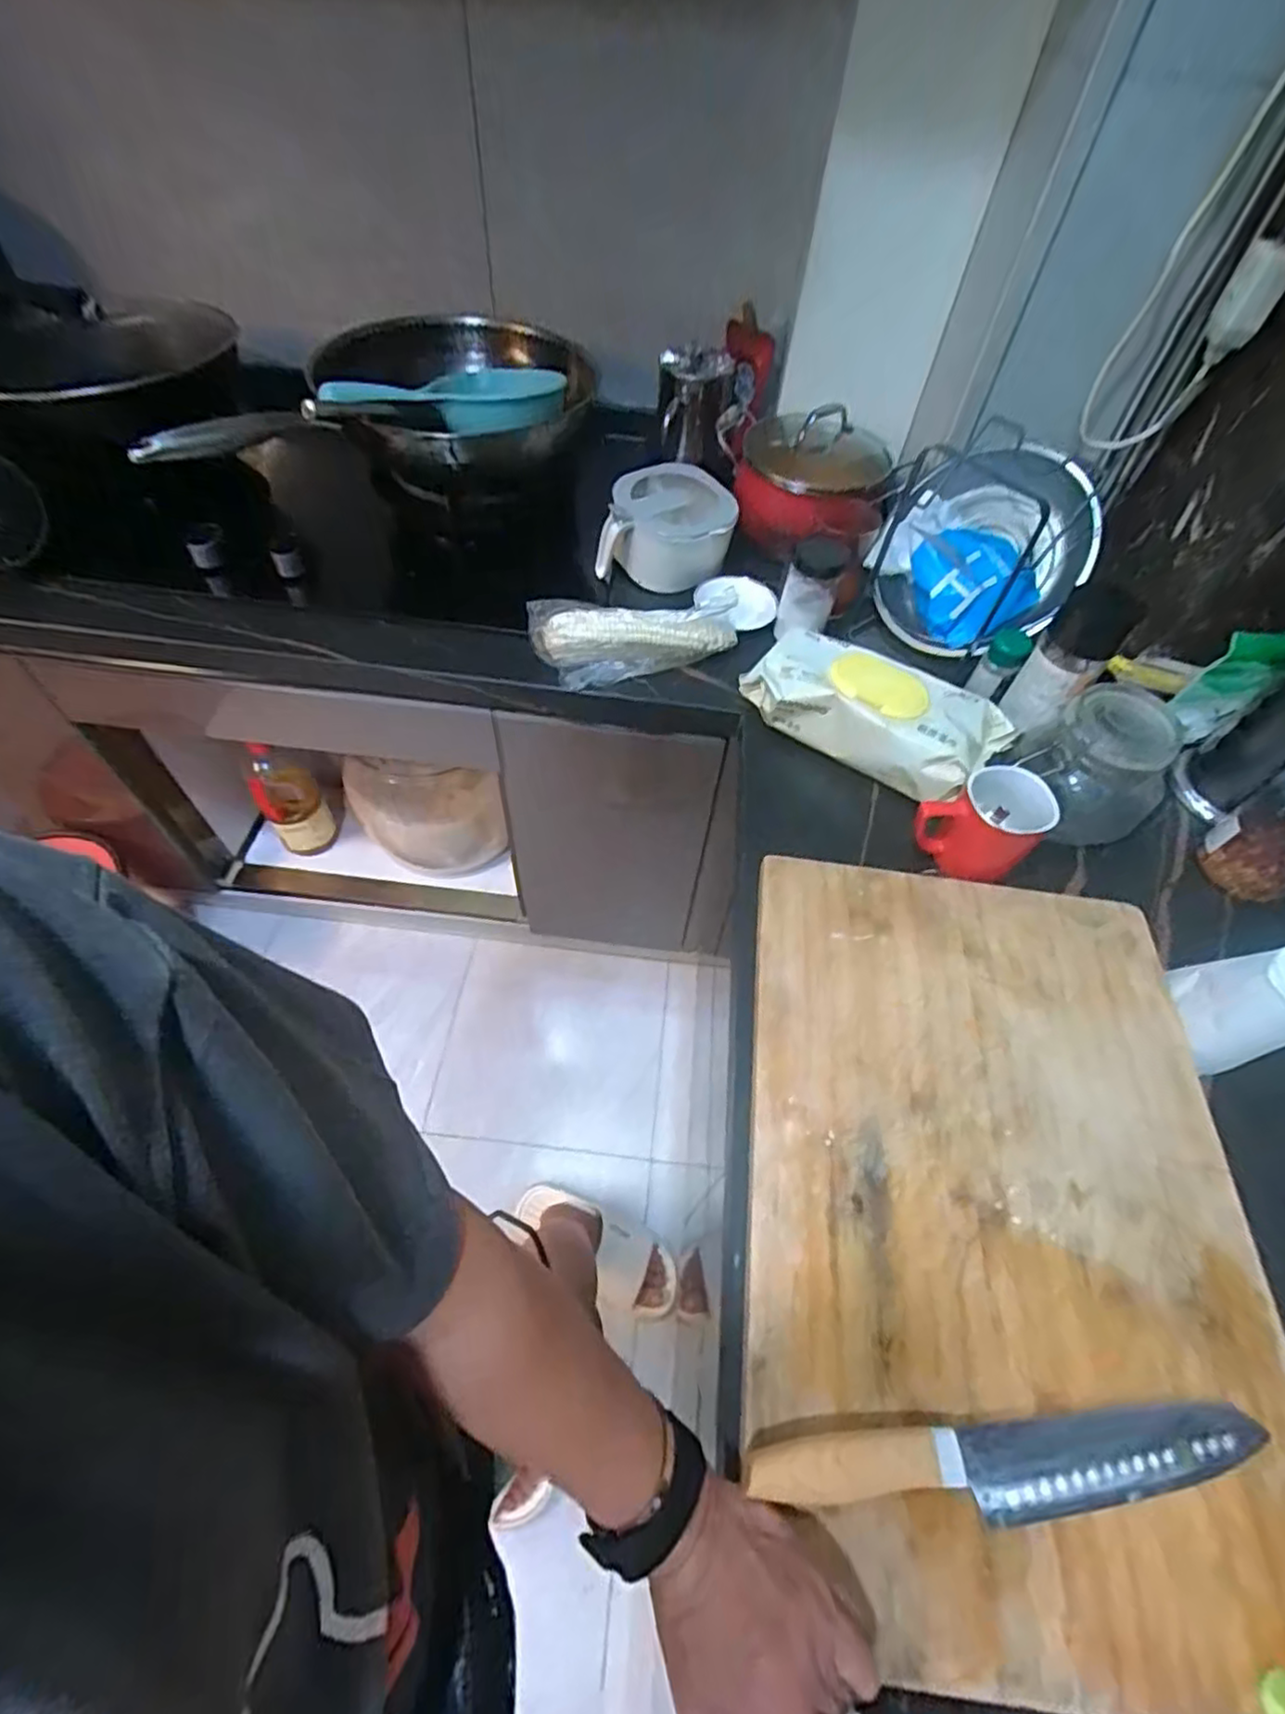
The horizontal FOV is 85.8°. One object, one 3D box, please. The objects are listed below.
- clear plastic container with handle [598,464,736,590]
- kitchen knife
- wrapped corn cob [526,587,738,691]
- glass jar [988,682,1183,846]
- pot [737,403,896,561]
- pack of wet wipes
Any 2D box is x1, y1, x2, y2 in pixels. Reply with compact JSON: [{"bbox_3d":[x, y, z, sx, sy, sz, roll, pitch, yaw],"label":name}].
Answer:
[{"bbox_3d":[0.027,-0.402,0.848,0.154,0.099,0.123,2,56,-2],"label":"clear plastic container with handle"},{"bbox_3d":[0.207,0.341,0.384,0.291,0.017,0.044,-1,56,-4],"label":"kitchen knife"},{"bbox_3d":[-0.009,-0.237,0.748,0.215,0.076,0.055,-6,57,-7],"label":"wrapped corn cob"},{"bbox_3d":[0.410,-0.087,0.637,0.118,0.115,0.100,-4,56,-6],"label":"glass jar"},{"bbox_3d":[0.205,-0.462,0.846,0.176,0.131,0.229,14,56,6],"label":"pot"},{"bbox_3d":[0.229,-0.149,0.686,0.238,0.068,0.107,32,60,17],"label":"pack of wet wipes"}]

